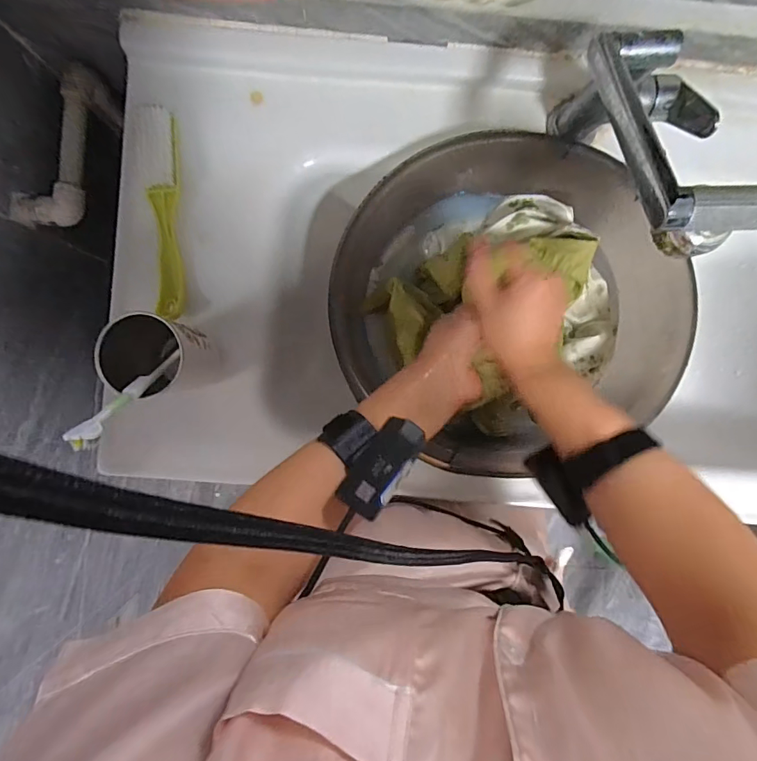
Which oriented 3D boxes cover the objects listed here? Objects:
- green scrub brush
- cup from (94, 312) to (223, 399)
[{"bbox_3d":[-0.247,-0.186,0.497,0.049,0.025,0.232,-2,91,-1],"label":"green scrub brush"},{"bbox_3d":[-0.215,-0.025,0.457,0.078,0.122,0.071,0,91,-1],"label":"cup"}]

